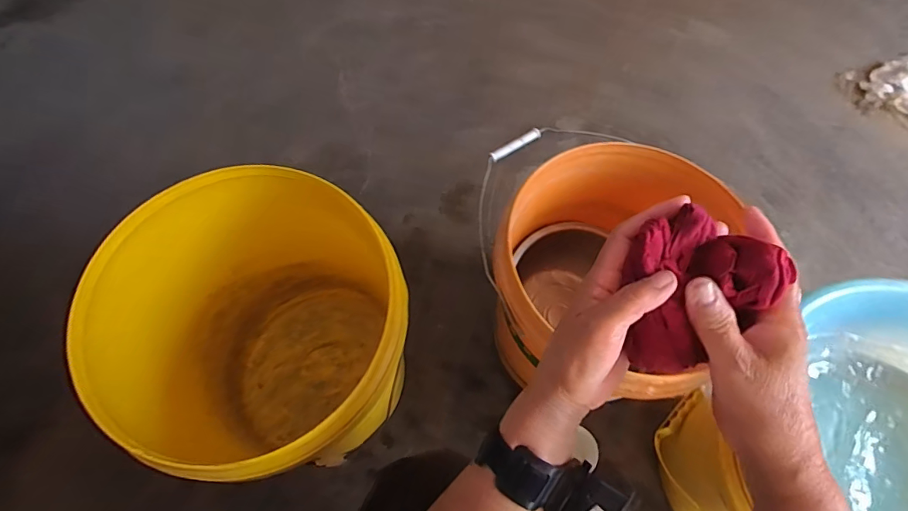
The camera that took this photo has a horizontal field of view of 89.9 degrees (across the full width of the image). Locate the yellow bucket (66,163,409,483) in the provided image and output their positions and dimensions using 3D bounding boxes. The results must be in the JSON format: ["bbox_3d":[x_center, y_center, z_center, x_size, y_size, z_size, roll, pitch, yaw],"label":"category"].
[{"bbox_3d":[-0.232,0.122,0.620,0.333,0.387,0.340,0,65,-1],"label":"yellow bucket"}]

